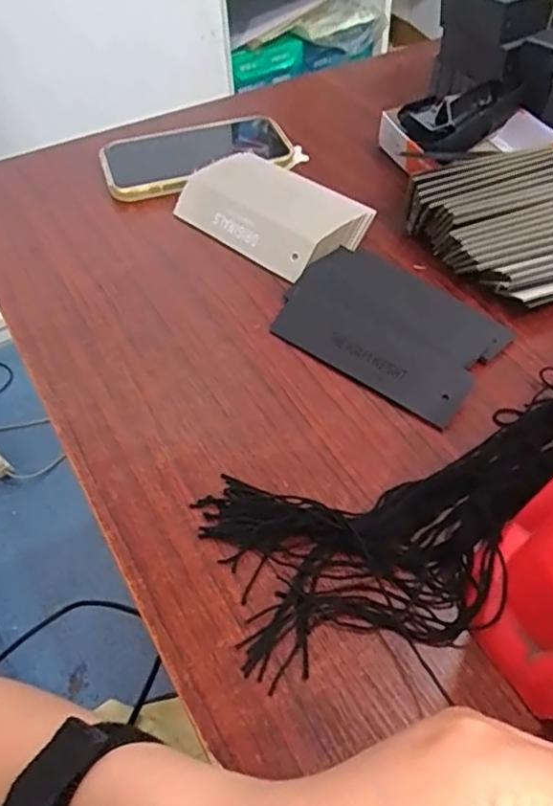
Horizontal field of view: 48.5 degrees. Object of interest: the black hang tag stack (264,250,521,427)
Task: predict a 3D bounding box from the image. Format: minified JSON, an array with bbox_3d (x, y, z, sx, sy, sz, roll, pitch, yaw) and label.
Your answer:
[{"bbox_3d":[0.070,-0.050,0.380,0.135,0.007,0.097,34,59,27],"label":"black hang tag stack"}]

